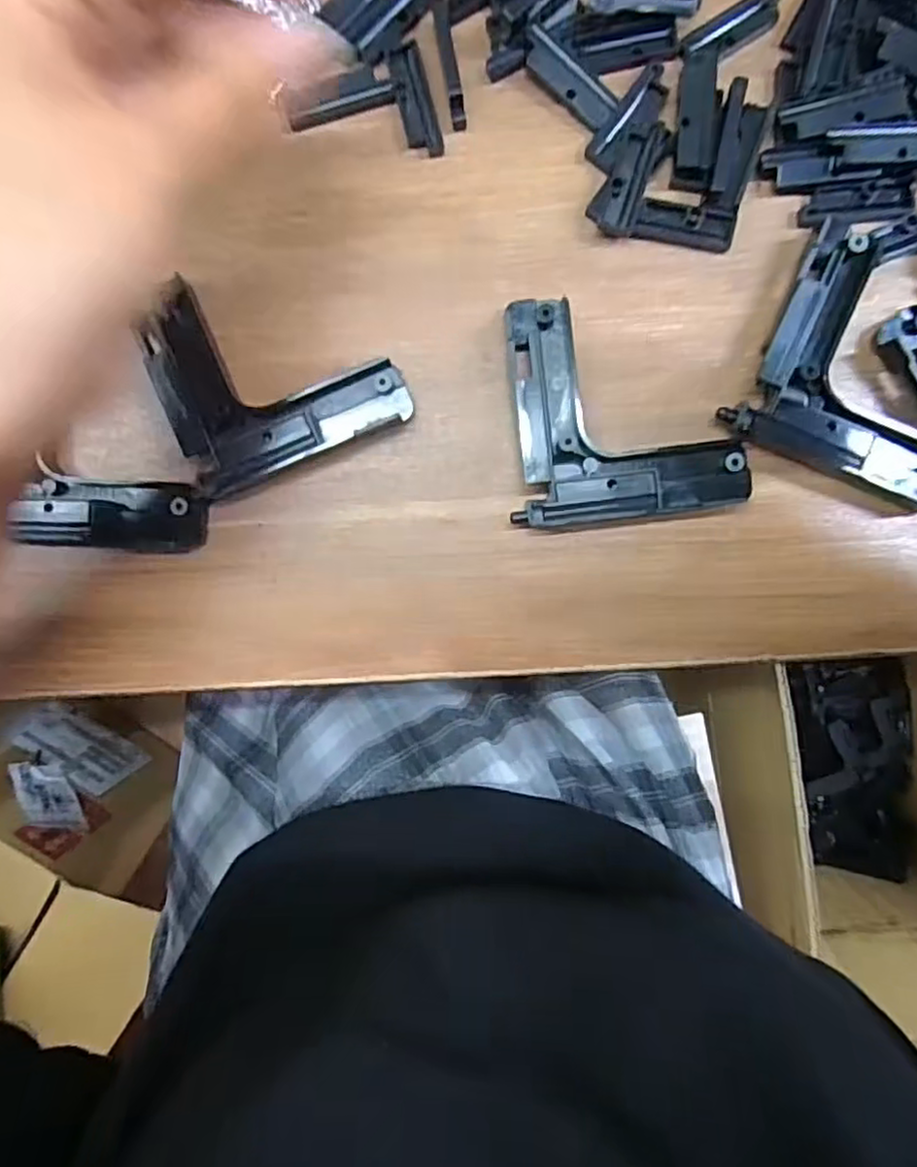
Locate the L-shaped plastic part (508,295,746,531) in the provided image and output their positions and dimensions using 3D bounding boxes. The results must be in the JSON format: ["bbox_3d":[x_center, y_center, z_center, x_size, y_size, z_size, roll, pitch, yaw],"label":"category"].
[{"bbox_3d":[0.056,-0.057,0.224,0.077,0.015,0.073,-2,93,2],"label":"L-shaped plastic part"}]

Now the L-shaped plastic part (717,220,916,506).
[{"bbox_3d":[0.137,-0.067,0.219,0.079,0.015,0.072,28,94,1],"label":"L-shaped plastic part"}]

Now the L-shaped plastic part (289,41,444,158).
[{"bbox_3d":[-0.031,-0.156,0.226,0.046,0.004,0.035,-16,93,3],"label":"L-shaped plastic part"}]

